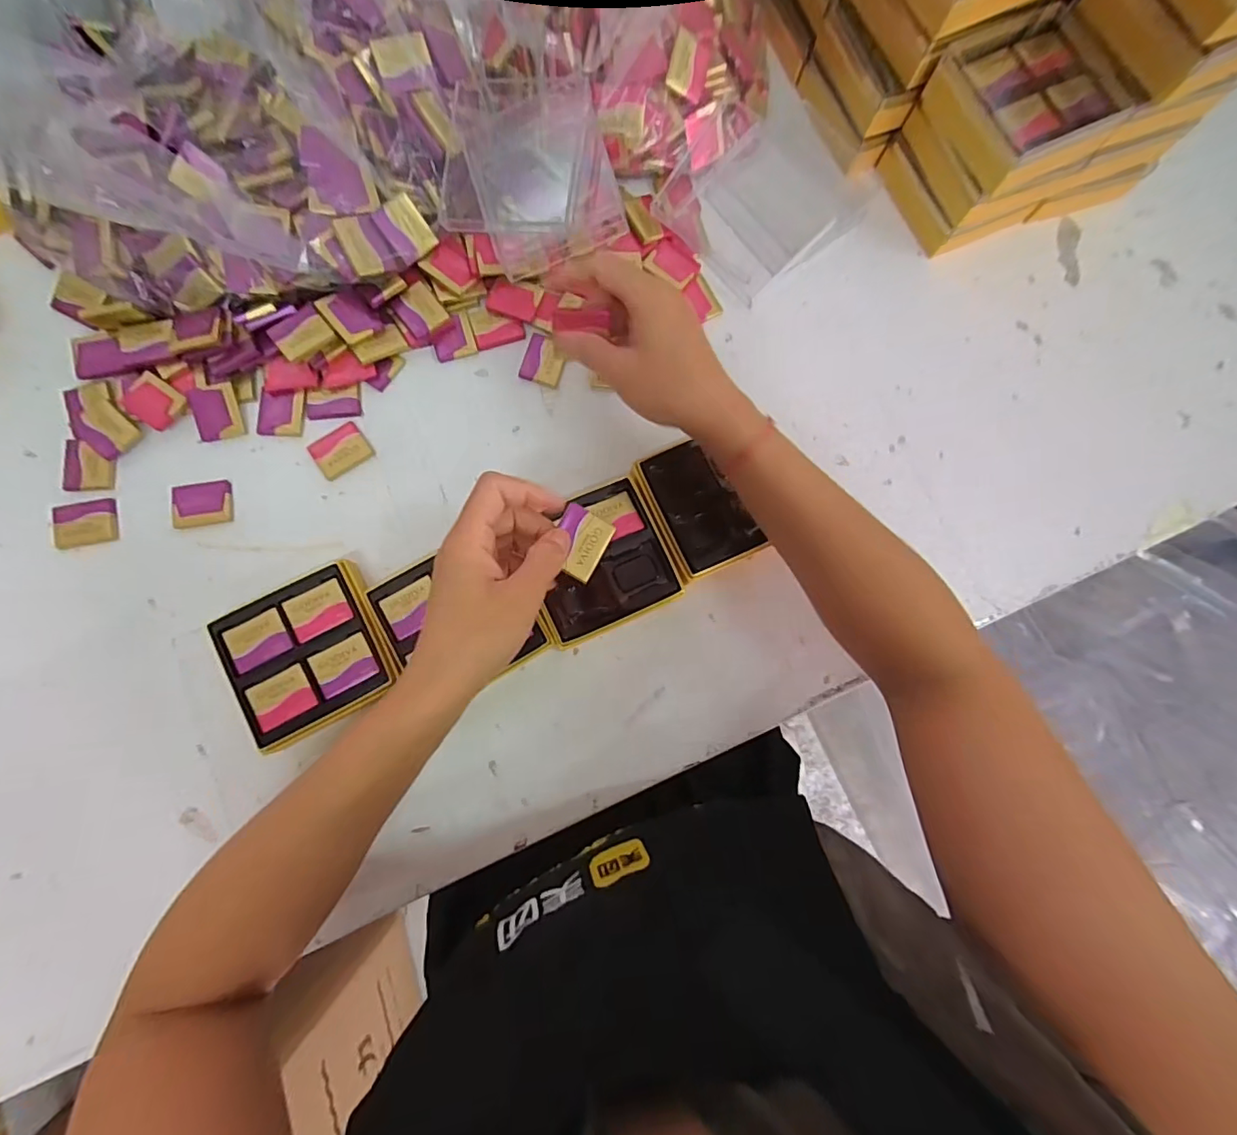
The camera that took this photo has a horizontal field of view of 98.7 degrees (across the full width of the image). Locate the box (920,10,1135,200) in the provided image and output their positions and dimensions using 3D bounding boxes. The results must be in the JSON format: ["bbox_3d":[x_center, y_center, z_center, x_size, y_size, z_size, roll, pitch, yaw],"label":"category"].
[{"bbox_3d":[0.296,-0.339,0.388,0.114,0.037,0.110,-25,82,-6],"label":"box"}]

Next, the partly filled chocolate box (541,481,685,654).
[{"bbox_3d":[-0.016,-0.004,0.387,0.097,0.028,0.095,-23,83,-6],"label":"partly filled chocolate box"}]

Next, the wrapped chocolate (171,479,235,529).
[{"bbox_3d":[-0.304,-0.047,0.388,0.040,0.005,0.032,-8,82,-4],"label":"wrapped chocolate"}]

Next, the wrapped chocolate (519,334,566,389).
[{"bbox_3d":[-0.059,-0.164,0.420,0.032,0.005,0.038,17,81,-1],"label":"wrapped chocolate"}]

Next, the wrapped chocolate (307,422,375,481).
[{"bbox_3d":[-0.209,-0.088,0.402,0.040,0.005,0.033,-36,85,-8],"label":"wrapped chocolate"}]

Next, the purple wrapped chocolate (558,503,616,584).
[{"bbox_3d":[-0.023,-0.015,0.317,0.031,0.006,0.040,28,81,1],"label":"purple wrapped chocolate"}]

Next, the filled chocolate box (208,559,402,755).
[{"bbox_3d":[-0.207,0.059,0.367,0.097,0.032,0.095,-27,84,-7],"label":"filled chocolate box"}]

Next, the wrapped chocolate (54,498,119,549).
[{"bbox_3d":[-0.383,-0.032,0.382,0.038,0.005,0.033,-11,82,-5],"label":"wrapped chocolate"}]

